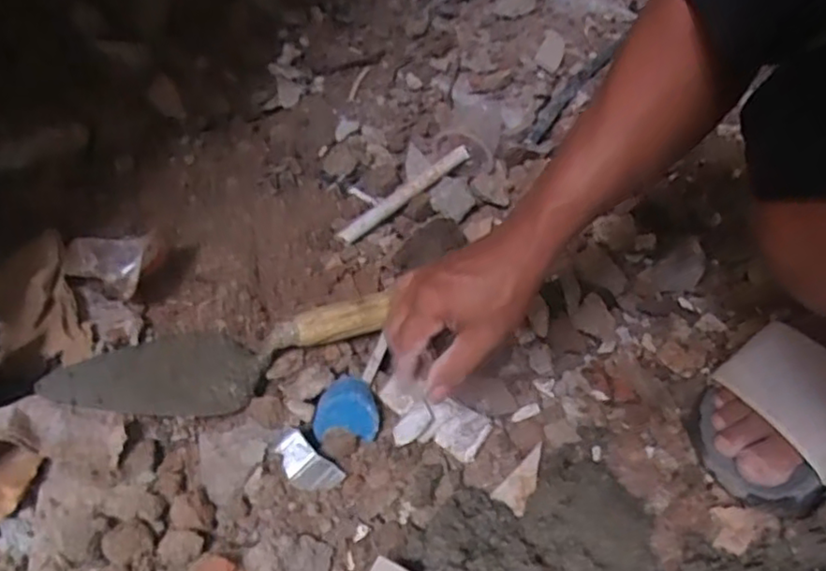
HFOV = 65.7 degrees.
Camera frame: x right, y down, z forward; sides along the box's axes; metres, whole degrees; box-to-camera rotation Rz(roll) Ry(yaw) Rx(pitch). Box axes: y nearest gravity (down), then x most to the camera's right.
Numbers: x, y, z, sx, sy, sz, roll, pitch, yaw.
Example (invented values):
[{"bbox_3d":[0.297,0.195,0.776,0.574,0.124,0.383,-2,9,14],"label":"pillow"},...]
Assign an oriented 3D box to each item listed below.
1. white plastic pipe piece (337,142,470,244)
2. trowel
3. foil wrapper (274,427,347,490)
[{"bbox_3d":[-0.007,-0.103,0.700,0.181,0.015,0.015,-38,60,-25],"label":"white plastic pipe piece"},{"bbox_3d":[-0.148,0.049,0.536,0.283,0.053,0.088,-17,54,-12],"label":"trowel"},{"bbox_3d":[-0.085,0.142,0.503,0.051,0.026,0.031,31,59,23],"label":"foil wrapper"}]

